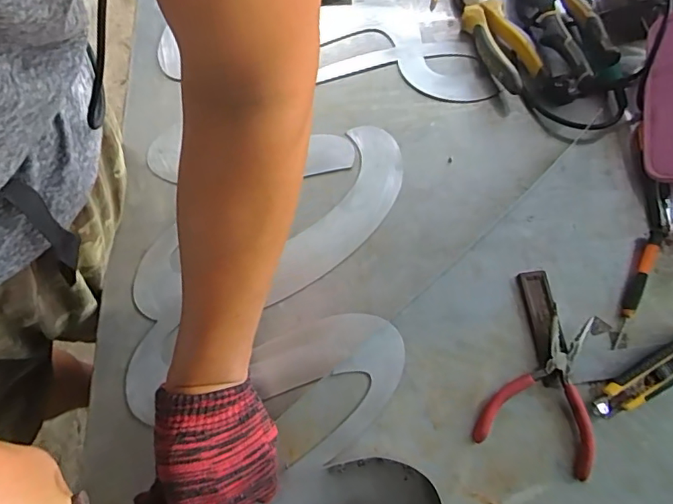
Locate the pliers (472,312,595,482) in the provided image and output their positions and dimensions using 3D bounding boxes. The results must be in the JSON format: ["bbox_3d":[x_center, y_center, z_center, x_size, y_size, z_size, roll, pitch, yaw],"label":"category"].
[{"bbox_3d":[0.202,0.125,0.484,0.107,0.015,0.144,20,72,6],"label":"pliers"}]

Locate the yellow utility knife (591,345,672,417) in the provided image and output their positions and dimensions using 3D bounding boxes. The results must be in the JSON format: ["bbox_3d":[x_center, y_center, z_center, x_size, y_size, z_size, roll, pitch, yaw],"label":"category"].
[{"bbox_3d":[0.310,0.112,0.486,0.151,0.028,0.038,-22,73,-8],"label":"yellow utility knife"}]

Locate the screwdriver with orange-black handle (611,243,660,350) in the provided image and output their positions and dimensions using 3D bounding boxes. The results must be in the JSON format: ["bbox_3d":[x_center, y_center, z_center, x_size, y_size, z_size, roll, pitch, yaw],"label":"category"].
[{"bbox_3d":[0.300,0.044,0.512,0.014,0.016,0.113,27,73,8],"label":"screwdriver with orange-black handle"}]

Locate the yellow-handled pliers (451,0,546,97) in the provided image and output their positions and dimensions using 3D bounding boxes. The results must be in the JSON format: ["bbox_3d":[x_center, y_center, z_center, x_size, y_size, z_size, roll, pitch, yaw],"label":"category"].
[{"bbox_3d":[0.181,-0.265,0.612,0.049,0.032,0.190,-23,73,-8],"label":"yellow-handled pliers"}]

